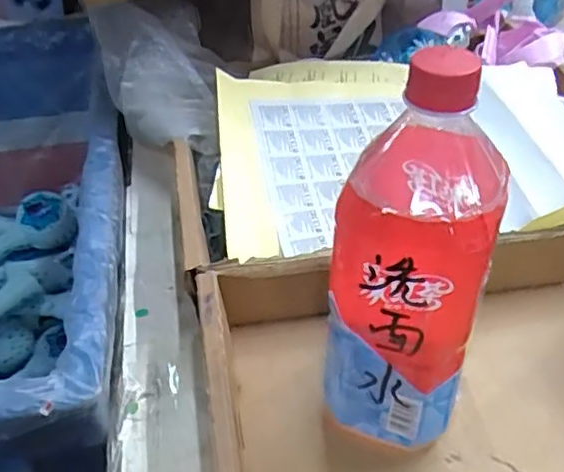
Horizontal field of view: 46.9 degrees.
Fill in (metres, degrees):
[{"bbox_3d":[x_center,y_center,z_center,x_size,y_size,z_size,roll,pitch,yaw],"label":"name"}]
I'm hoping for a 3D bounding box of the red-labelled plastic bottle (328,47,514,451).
[{"bbox_3d":[0.065,0.010,0.345,0.082,0.219,0.099,11,41,16],"label":"red-labelled plastic bottle"}]

